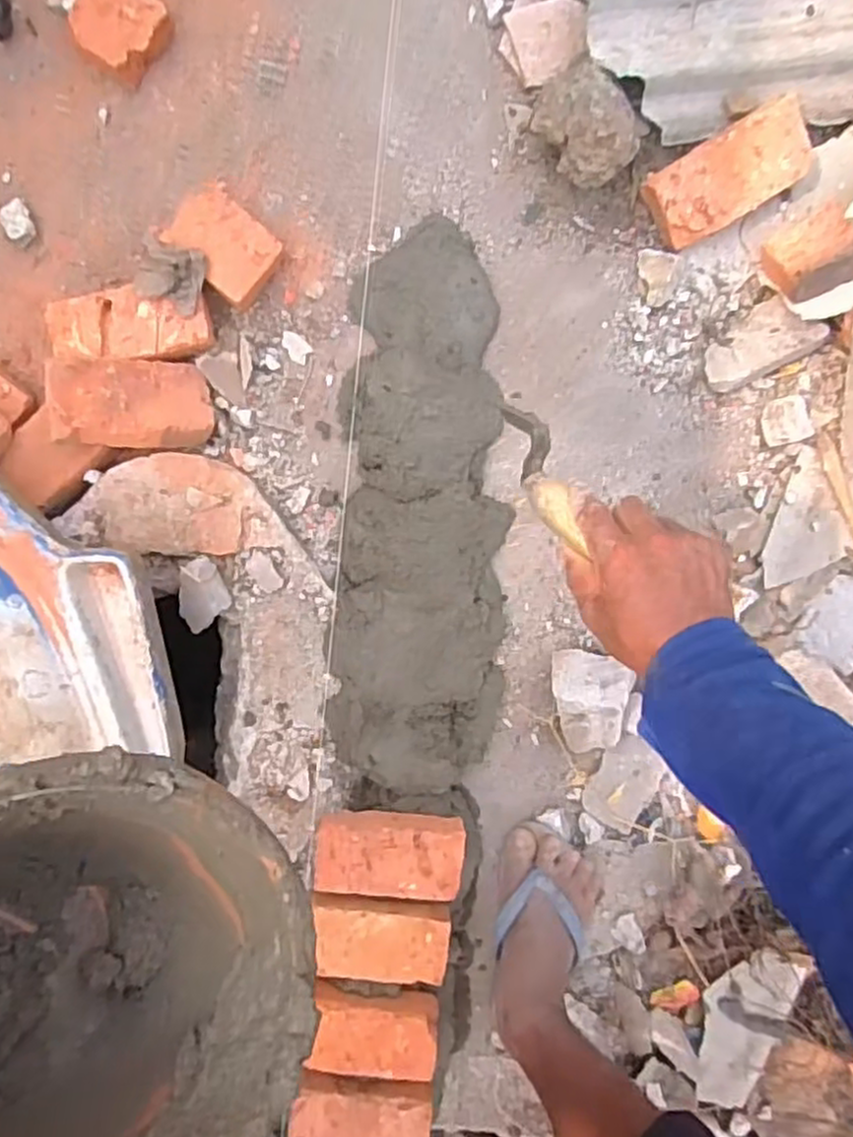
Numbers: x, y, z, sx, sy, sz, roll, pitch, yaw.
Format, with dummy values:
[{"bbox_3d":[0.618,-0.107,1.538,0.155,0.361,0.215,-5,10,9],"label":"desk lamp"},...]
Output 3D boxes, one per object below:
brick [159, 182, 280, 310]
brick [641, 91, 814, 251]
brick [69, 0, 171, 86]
[{"bbox_3d":[-0.216,-0.341,0.790,0.118,0.048,0.085,42,90,-7],"label":"brick"},{"bbox_3d":[0.321,-0.421,0.800,0.168,0.053,0.084,-28,111,9],"label":"brick"},{"bbox_3d":[-0.321,-0.564,0.769,0.088,0.046,0.084,31,92,-6],"label":"brick"}]

